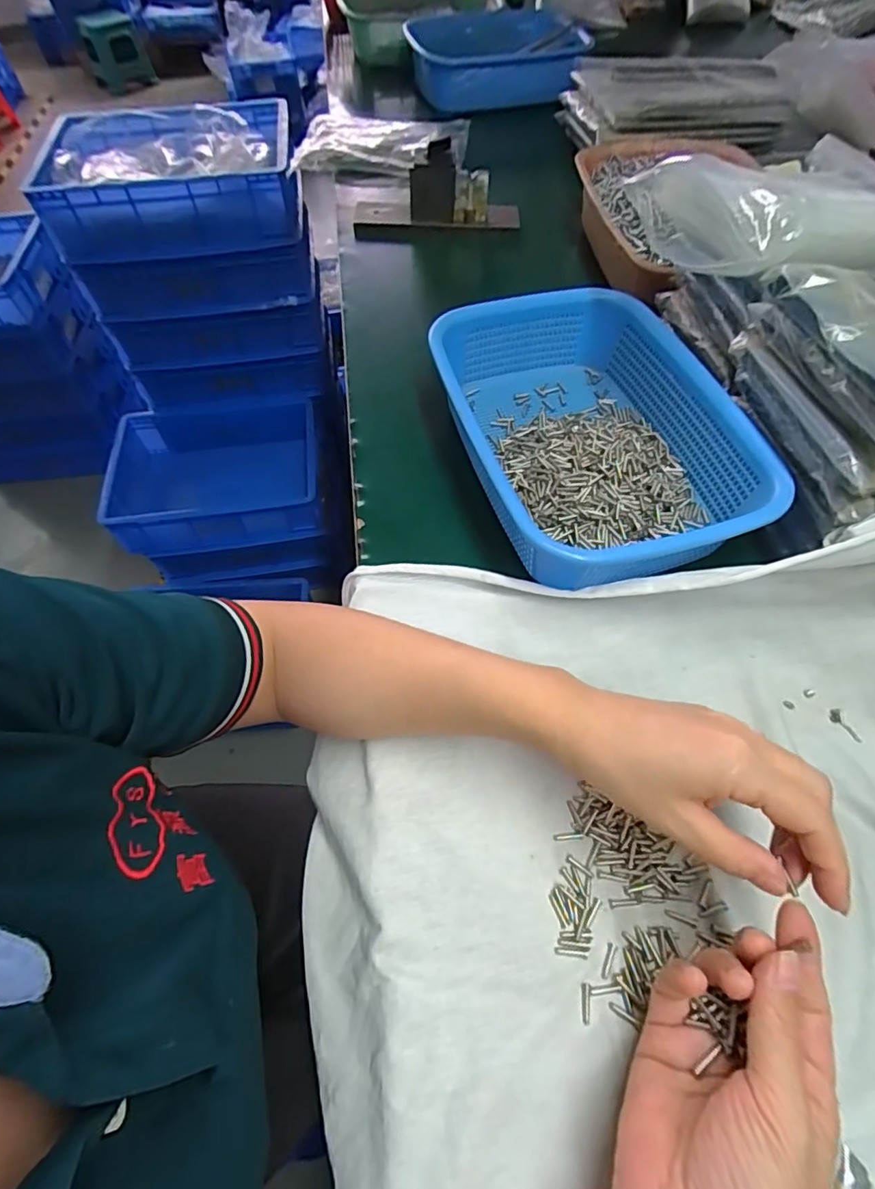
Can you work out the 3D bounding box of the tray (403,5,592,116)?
[{"bbox_3d":[0.097,-0.895,0.898,0.283,0.071,0.253,-6,59,-2],"label":"tray"}]

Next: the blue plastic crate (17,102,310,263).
[{"bbox_3d":[-0.469,-0.760,0.970,0.417,0.119,0.312,-8,59,-3],"label":"blue plastic crate"}]

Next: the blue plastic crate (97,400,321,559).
[{"bbox_3d":[-0.471,-0.250,1.166,0.411,0.173,0.316,-8,59,-3],"label":"blue plastic crate"}]

